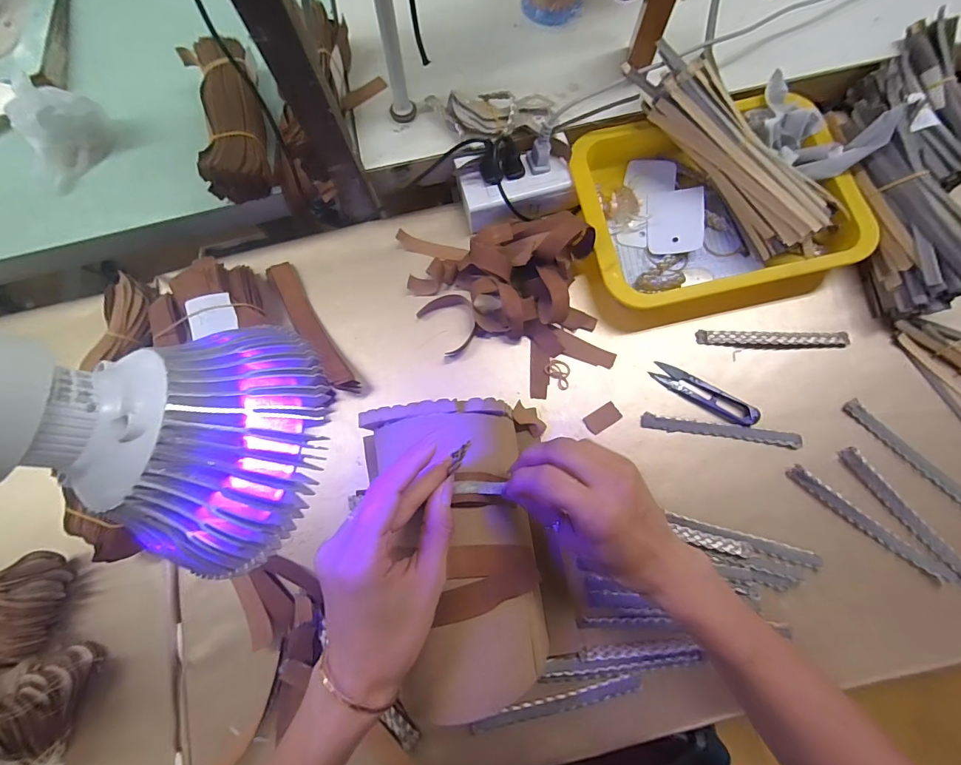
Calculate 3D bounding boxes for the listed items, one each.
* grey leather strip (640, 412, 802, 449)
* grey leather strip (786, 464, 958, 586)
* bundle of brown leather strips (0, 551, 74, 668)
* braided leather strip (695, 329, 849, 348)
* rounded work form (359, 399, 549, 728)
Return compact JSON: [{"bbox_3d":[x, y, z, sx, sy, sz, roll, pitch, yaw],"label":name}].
[{"bbox_3d":[0.222,0.045,0.395,0.140,0.006,0.014,8,77,4],"label":"grey leather strip"},{"bbox_3d":[0.336,0.123,0.370,0.144,0.010,0.014,38,81,11],"label":"grey leather strip"},{"bbox_3d":[-0.419,0.204,0.375,0.092,0.050,0.086,-18,77,-1],"label":"bundle of brown leather strips"},{"bbox_3d":[0.284,-0.042,0.414,0.138,0.009,0.016,2,76,3],"label":"braided leather strip"},{"bbox_3d":[-0.010,0.117,0.322,0.099,0.099,0.199,-11,78,0],"label":"rounded work form"}]

